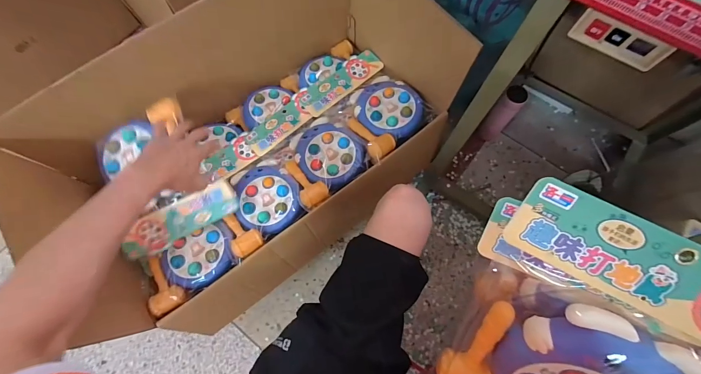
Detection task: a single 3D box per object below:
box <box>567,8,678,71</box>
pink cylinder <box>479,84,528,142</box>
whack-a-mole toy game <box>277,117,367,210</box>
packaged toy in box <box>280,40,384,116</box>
[{"bbox_3d":[0.338,-0.186,0.389,0.107,0.043,0.014,30,76,9],"label":"box"},{"bbox_3d":[0.455,-0.213,0.941,0.065,0.216,0.072,40,77,12],"label":"pink cylinder"},{"bbox_3d":[-0.068,-0.064,0.707,0.185,0.075,0.181,-37,76,-10],"label":"whack-a-mole toy game"},{"bbox_3d":[-0.050,-0.288,0.807,0.241,0.057,0.166,-36,76,-10],"label":"packaged toy in box"}]

